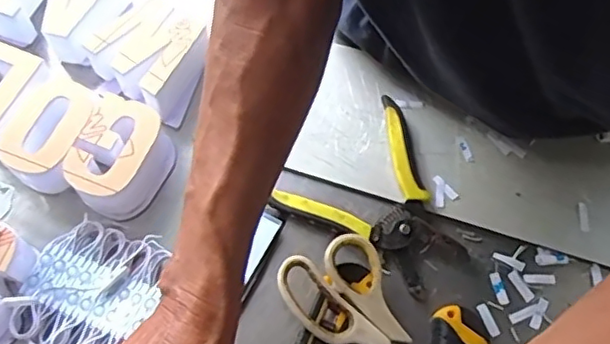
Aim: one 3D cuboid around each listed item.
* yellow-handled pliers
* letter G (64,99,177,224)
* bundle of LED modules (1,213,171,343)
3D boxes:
[{"bbox_3d":[0.068,0.028,0.494,0.137,0.013,0.140,-37,71,-16],"label":"yellow-handled pliers"},{"bbox_3d":[-0.148,-0.012,0.482,0.063,0.039,0.085,19,67,8],"label":"letter G"},{"bbox_3d":[-0.161,0.088,0.448,0.092,0.024,0.099,21,67,8],"label":"bundle of LED modules"}]

